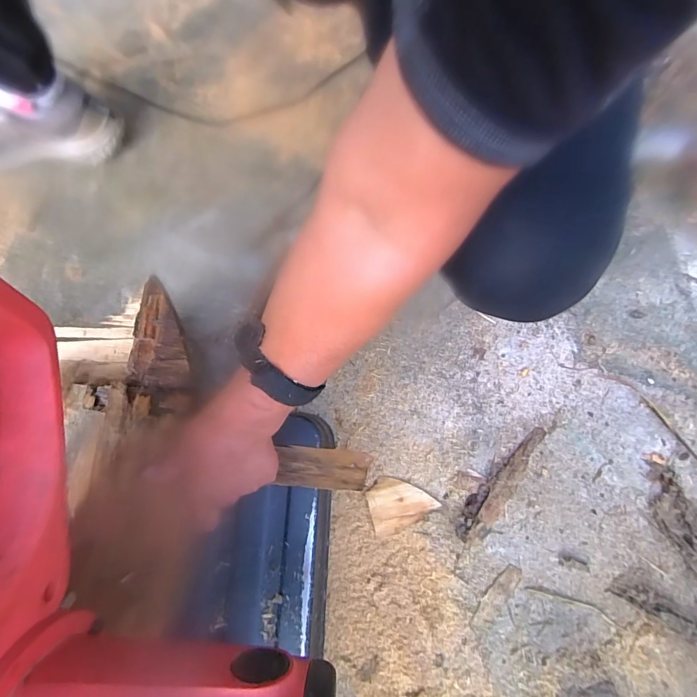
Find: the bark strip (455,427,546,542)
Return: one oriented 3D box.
[{"bbox_3d":[0.186,0.158,0.465,0.036,0.021,0.165,43,79,12],"label":"bark strip"}]

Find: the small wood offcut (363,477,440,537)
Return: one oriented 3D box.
[{"bbox_3d":[0.062,0.180,0.466,0.077,0.007,0.059,-16,74,-4],"label":"small wood offcut"}]

